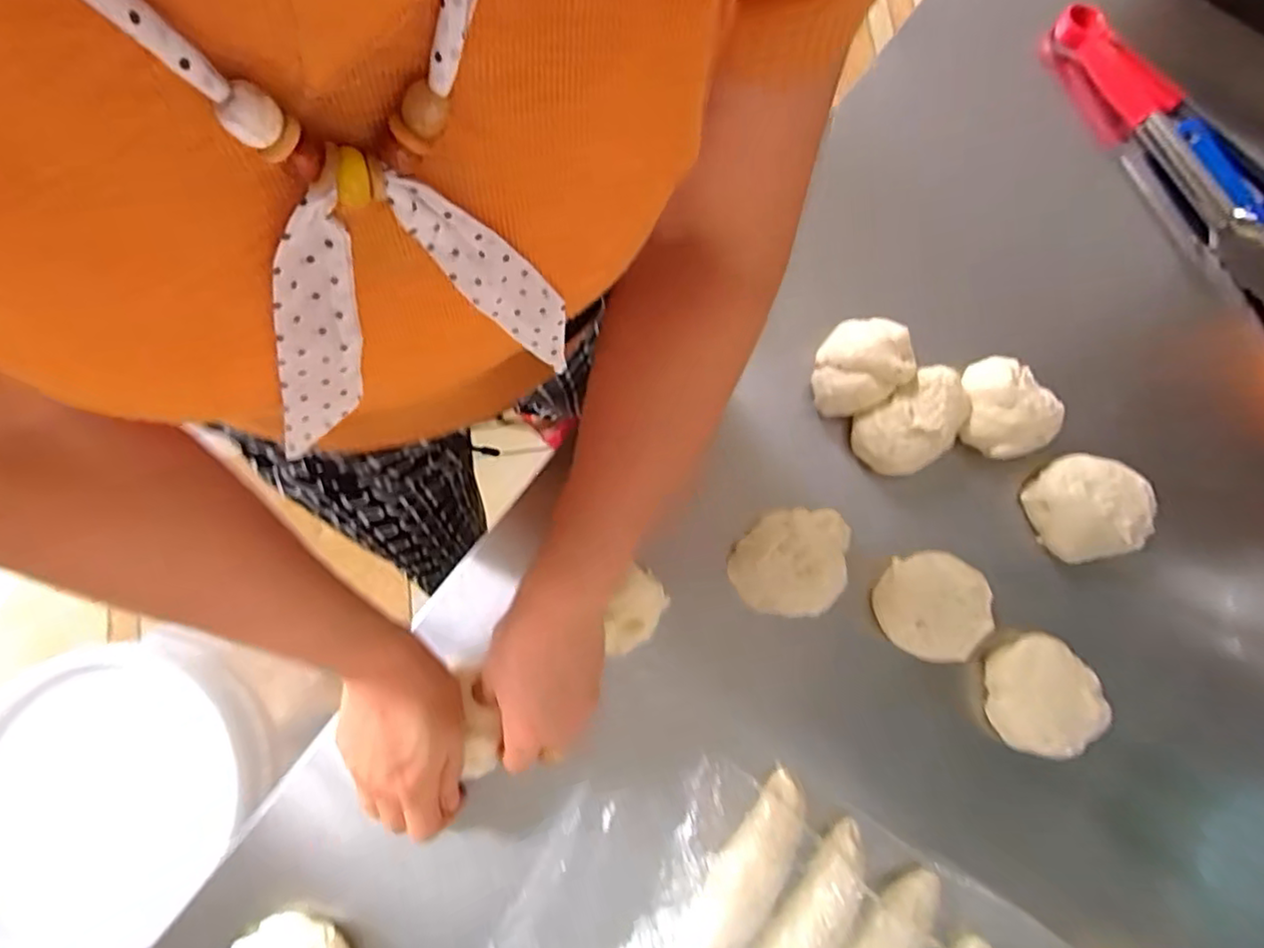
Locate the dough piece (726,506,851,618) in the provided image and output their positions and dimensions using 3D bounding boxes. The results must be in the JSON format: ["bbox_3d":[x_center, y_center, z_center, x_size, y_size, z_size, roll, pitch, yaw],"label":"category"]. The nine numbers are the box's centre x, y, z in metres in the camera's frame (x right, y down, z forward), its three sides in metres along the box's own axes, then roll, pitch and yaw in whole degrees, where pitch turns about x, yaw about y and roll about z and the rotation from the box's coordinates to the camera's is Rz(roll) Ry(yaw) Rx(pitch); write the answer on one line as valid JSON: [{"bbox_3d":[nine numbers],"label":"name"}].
[{"bbox_3d":[0.119,0.061,0.471,0.074,0.022,0.089,43,82,7],"label":"dough piece"}]

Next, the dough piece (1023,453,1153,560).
[{"bbox_3d":[0.347,0.024,0.491,0.076,0.035,0.077,-19,80,-4],"label":"dough piece"}]

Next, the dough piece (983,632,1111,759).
[{"bbox_3d":[0.291,0.156,0.463,0.065,0.031,0.078,-16,80,-3],"label":"dough piece"}]

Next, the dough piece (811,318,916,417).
[{"bbox_3d":[0.173,-0.083,0.497,0.079,0.037,0.066,-43,82,-8],"label":"dough piece"}]

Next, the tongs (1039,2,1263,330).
[{"bbox_3d":[0.483,-0.261,0.551,0.092,0.059,0.344,-32,81,-6],"label":"tongs"}]

